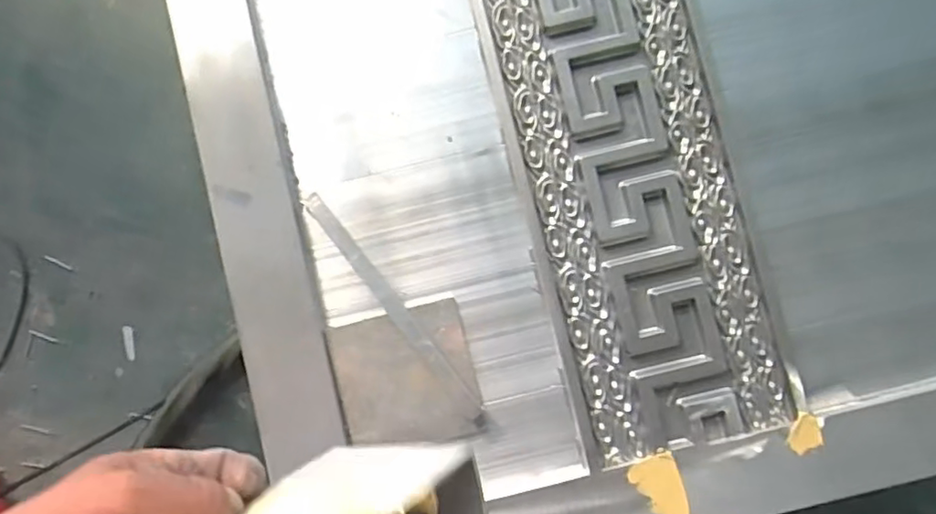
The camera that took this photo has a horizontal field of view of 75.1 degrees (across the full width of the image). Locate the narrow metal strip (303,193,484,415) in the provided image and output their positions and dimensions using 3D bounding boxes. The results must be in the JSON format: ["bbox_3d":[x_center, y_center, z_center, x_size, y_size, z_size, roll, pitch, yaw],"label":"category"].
[{"bbox_3d":[-0.068,0.042,0.533,0.016,0.009,0.240,-39,87,-1],"label":"narrow metal strip"}]

